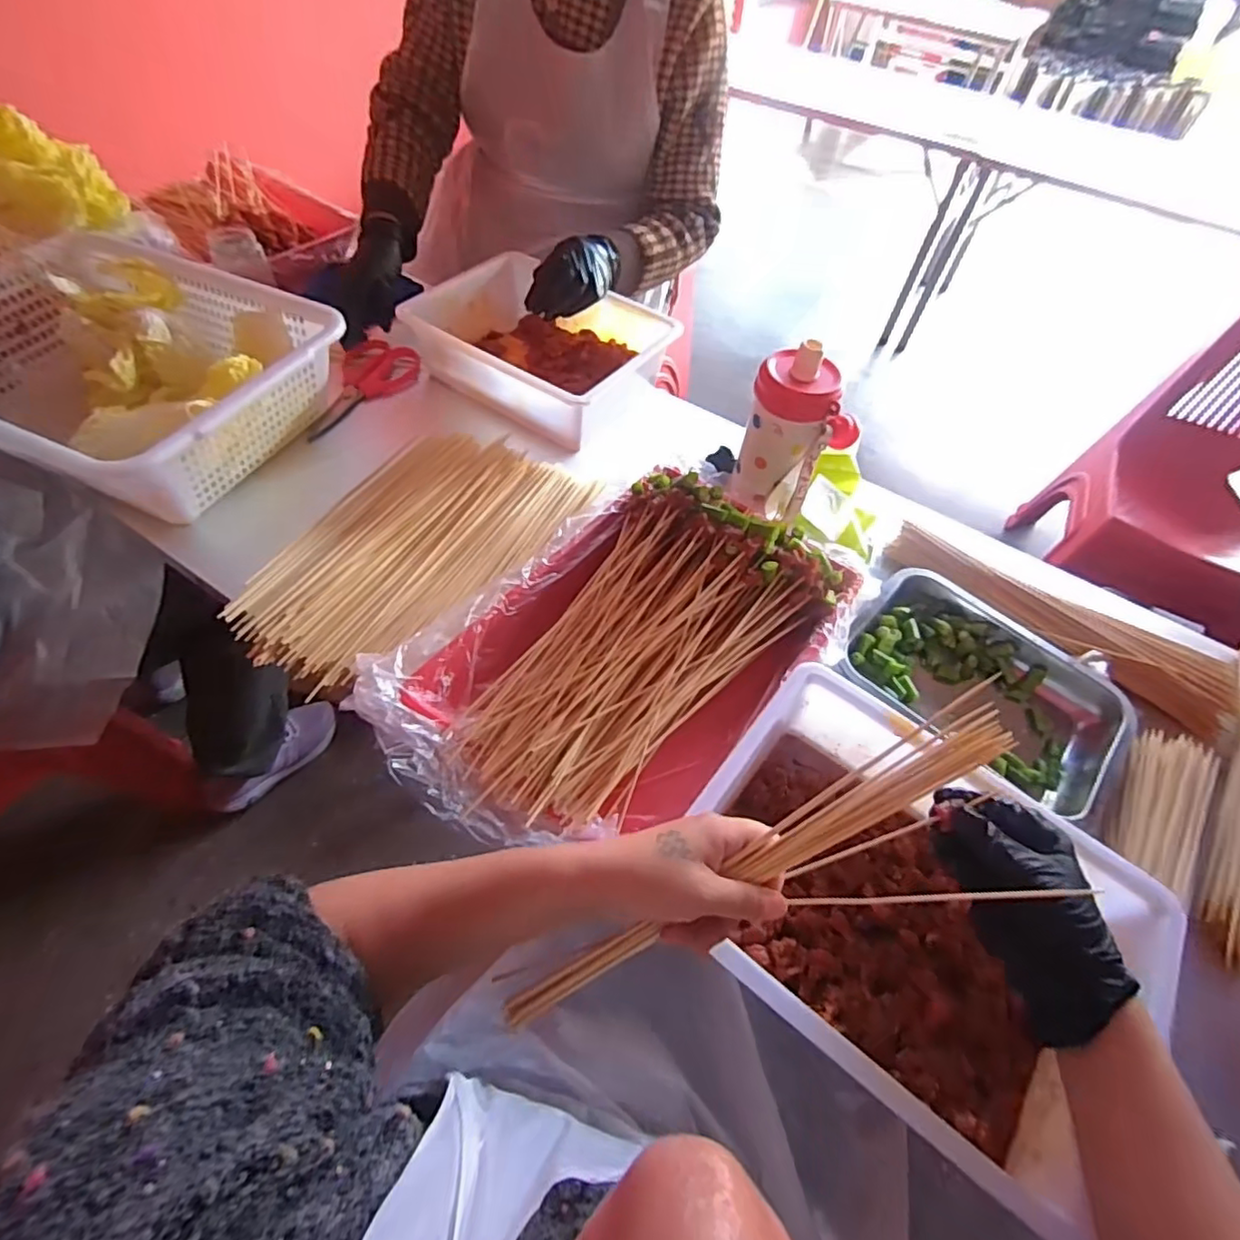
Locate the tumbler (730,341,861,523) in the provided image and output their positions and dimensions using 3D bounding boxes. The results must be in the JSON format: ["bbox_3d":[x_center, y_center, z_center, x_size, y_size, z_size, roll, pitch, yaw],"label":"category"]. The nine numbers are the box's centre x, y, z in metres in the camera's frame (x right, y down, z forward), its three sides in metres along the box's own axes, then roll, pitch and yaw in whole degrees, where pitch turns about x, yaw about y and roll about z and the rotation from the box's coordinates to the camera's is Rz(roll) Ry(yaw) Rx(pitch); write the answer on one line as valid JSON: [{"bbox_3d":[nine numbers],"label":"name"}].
[{"bbox_3d":[0.179,-0.186,0.624,0.075,0.165,0.091,-27,61,-22],"label":"tumbler"}]

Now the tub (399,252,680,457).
[{"bbox_3d":[-0.106,-0.381,0.842,0.305,0.086,0.245,32,58,16],"label":"tub"}]

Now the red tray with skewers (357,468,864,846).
[{"bbox_3d":[0.010,0.013,0.556,0.432,0.107,0.259,-36,65,-26],"label":"red tray with skewers"}]

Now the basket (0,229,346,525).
[{"bbox_3d":[-0.566,-0.277,0.704,0.404,0.137,0.317,23,56,11],"label":"basket"}]

